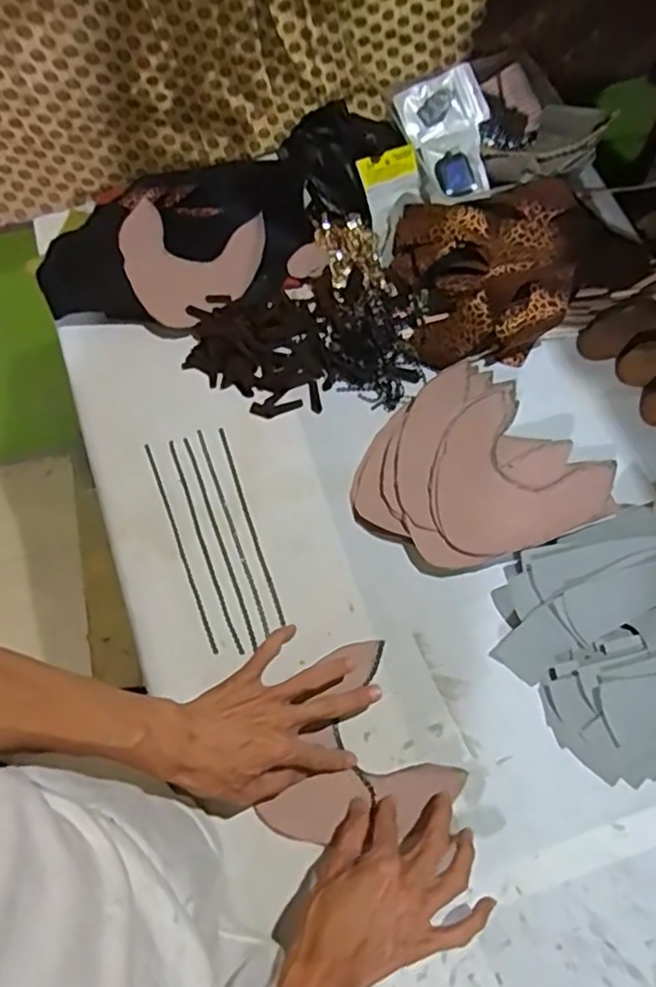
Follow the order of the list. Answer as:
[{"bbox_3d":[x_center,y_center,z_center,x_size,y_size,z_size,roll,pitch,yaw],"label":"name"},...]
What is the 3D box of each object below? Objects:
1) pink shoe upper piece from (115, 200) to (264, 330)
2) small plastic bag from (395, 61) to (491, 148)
[{"bbox_3d":[-0.163,-0.261,0.756,0.153,0.023,0.148,10,69,6],"label":"pink shoe upper piece"},{"bbox_3d":[0.135,-0.452,0.782,0.099,0.016,0.075,-26,93,1],"label":"small plastic bag"}]

